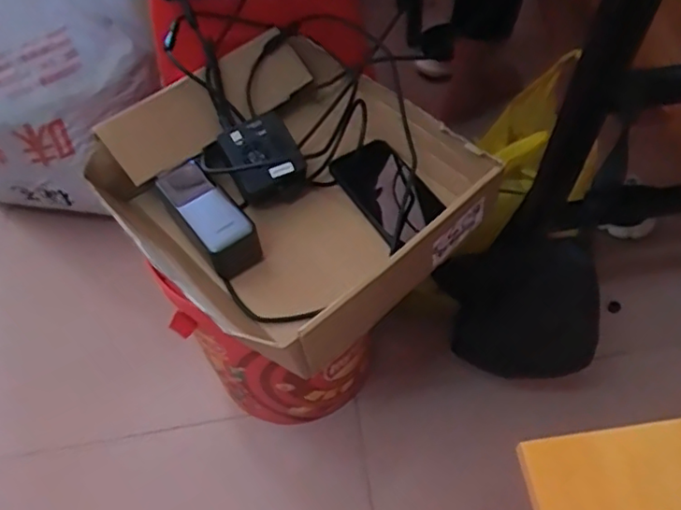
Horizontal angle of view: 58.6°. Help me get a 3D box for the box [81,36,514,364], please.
[{"bbox_3d":[-0.063,-0.087,0.670,0.336,0.104,0.391,-38,62,-19],"label":"box"}]

